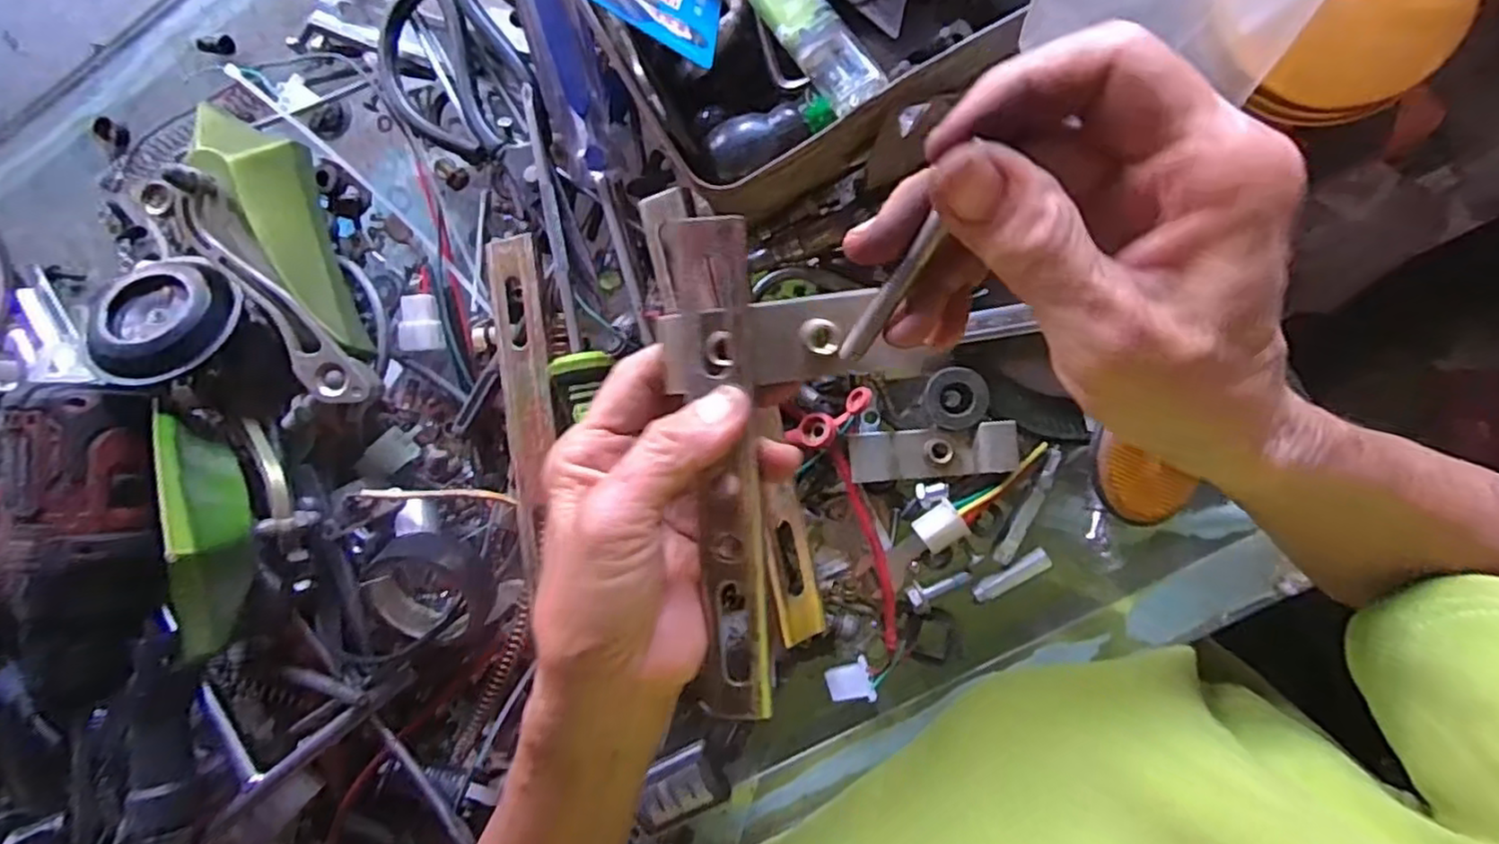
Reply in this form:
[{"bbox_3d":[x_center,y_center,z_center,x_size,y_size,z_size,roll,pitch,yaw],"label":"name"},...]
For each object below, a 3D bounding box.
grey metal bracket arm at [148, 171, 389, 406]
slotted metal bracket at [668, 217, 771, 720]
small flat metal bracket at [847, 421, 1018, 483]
[{"bbox_3d":[-0.219,-0.057,0.307,0.024,0.035,0.118,-38,88,8],"label":"grey metal bracket arm"},{"bbox_3d":[-0.009,0.021,0.241,0.027,0.006,0.179,-1,100,8],"label":"slotted metal bracket"},{"bbox_3d":[0.083,0.014,0.307,0.072,0.010,0.022,-5,93,8],"label":"small flat metal bracket"}]

